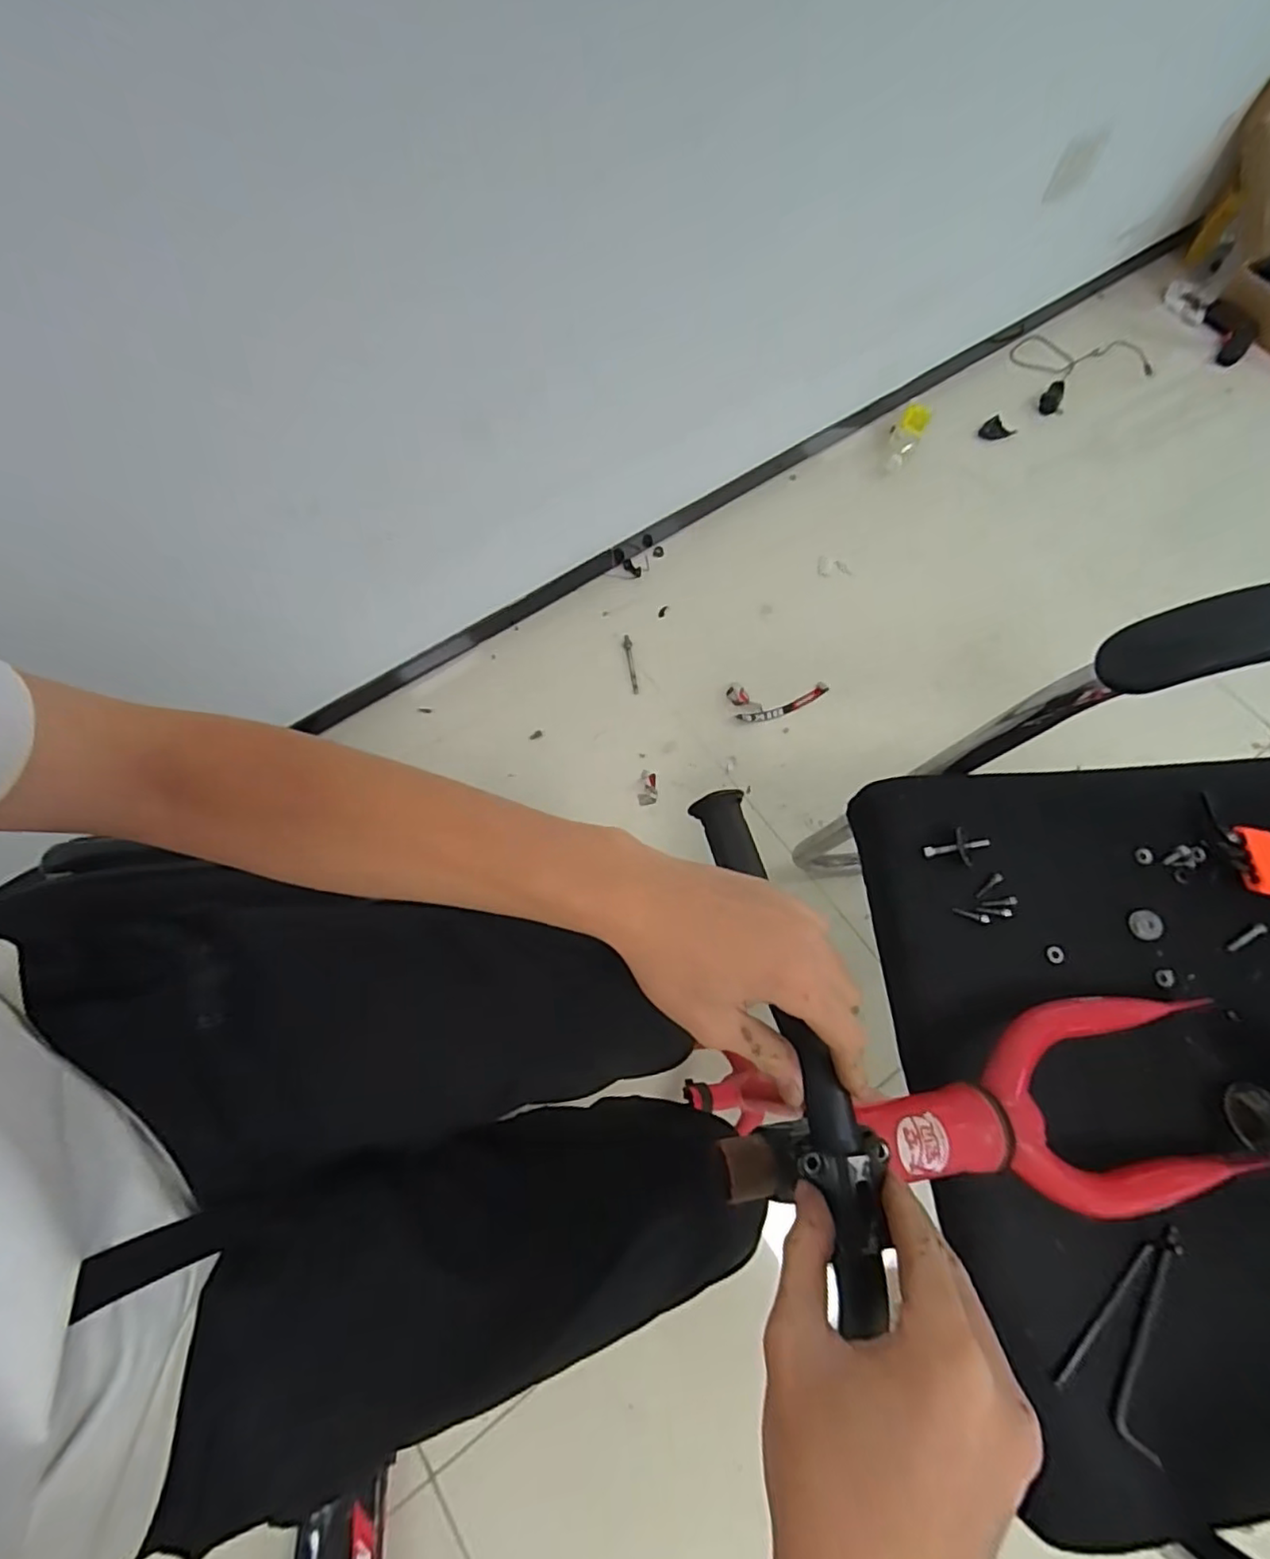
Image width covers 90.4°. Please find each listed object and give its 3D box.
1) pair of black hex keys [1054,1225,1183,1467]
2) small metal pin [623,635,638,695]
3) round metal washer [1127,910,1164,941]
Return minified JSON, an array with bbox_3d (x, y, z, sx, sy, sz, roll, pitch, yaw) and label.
[{"bbox_3d":[0.312,0.336,0.388,0.058,0.010,0.117,35,73,15],"label":"pair of black hex keys"},{"bbox_3d":[-0.007,-0.199,1.096,0.015,0.013,0.118,-8,68,-1],"label":"small metal pin"},{"bbox_3d":[0.394,0.112,0.487,0.023,0.004,0.022,-3,72,10],"label":"round metal washer"}]

